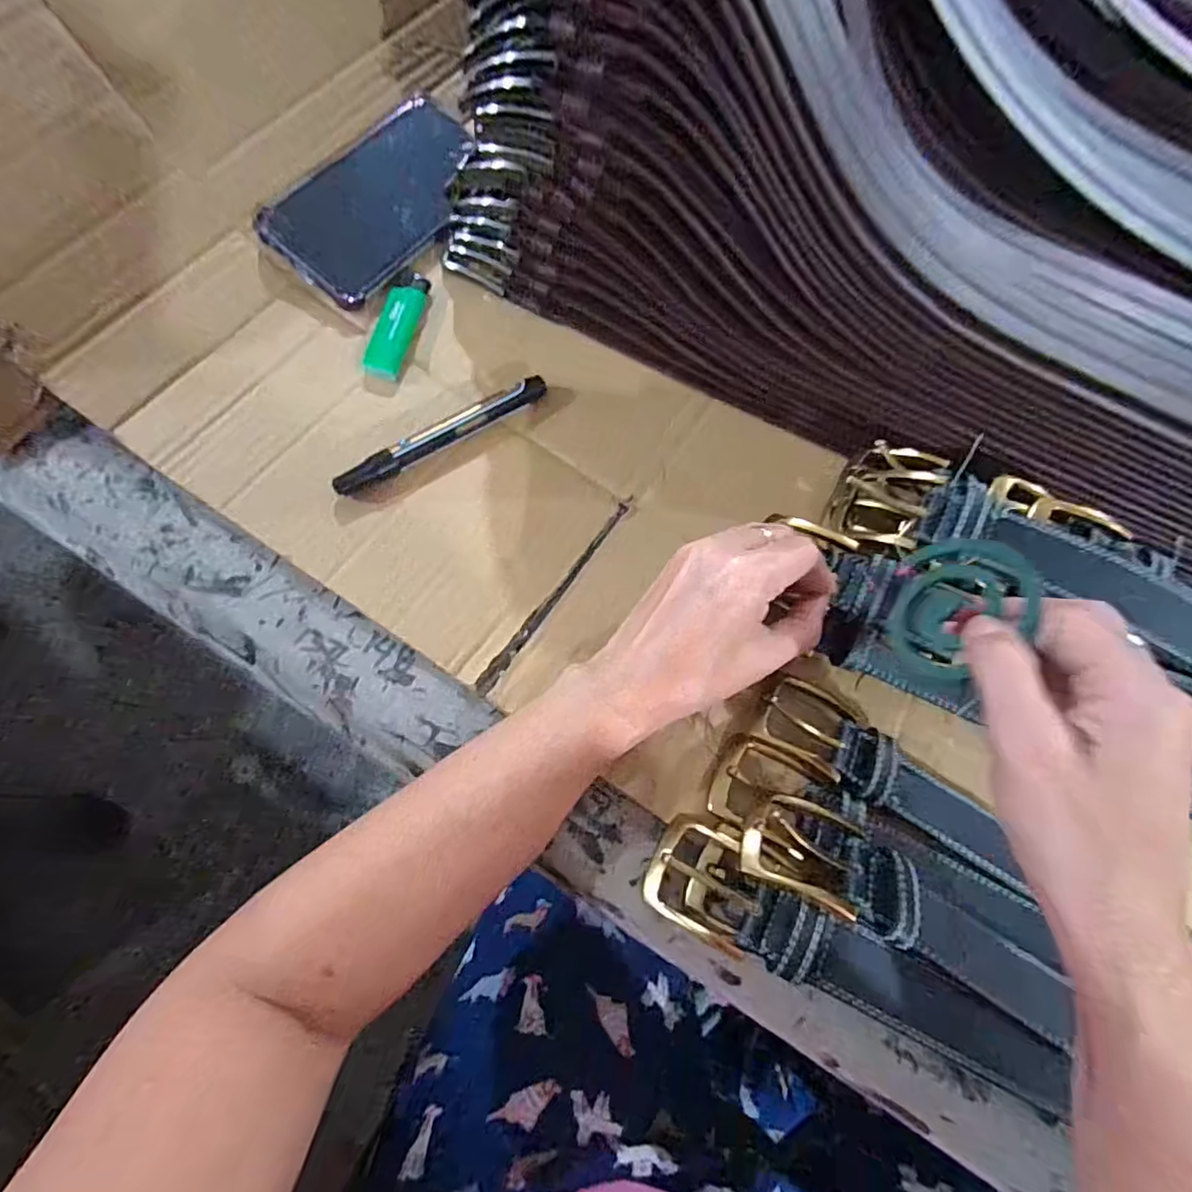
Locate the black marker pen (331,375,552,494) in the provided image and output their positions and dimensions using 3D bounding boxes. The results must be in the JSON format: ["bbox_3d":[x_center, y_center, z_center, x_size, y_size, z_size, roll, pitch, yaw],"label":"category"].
[{"bbox_3d":[-0.090,-0.098,0.358,0.142,0.021,0.013,-34,75,-14],"label":"black marker pen"}]

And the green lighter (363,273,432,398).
[{"bbox_3d":[-0.131,-0.172,0.386,0.024,0.011,0.093,12,72,-1],"label":"green lighter"}]

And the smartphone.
[{"bbox_3d":[-0.144,-0.275,0.407,0.080,0.013,0.165,38,71,-10],"label":"smartphone"}]

